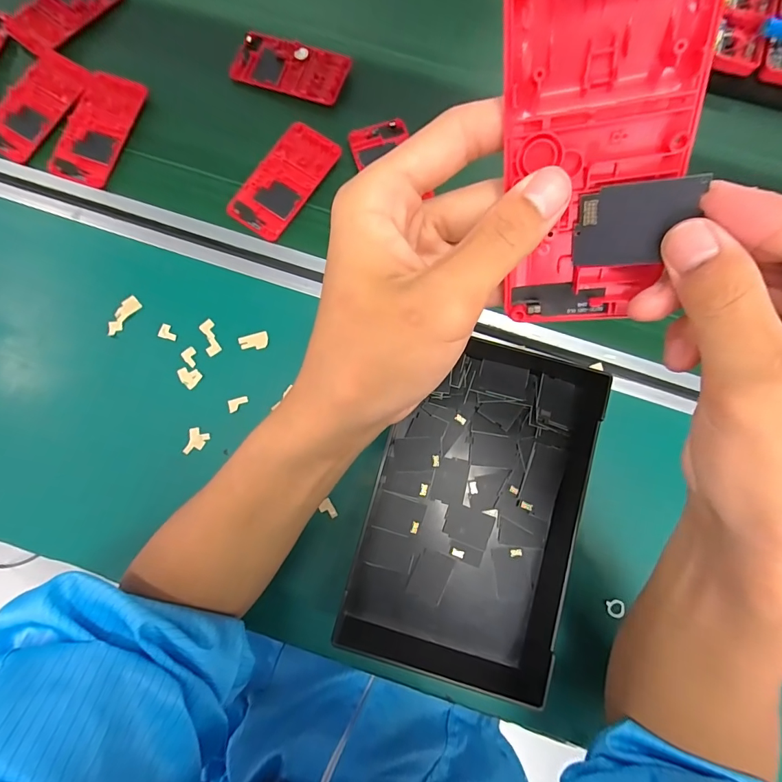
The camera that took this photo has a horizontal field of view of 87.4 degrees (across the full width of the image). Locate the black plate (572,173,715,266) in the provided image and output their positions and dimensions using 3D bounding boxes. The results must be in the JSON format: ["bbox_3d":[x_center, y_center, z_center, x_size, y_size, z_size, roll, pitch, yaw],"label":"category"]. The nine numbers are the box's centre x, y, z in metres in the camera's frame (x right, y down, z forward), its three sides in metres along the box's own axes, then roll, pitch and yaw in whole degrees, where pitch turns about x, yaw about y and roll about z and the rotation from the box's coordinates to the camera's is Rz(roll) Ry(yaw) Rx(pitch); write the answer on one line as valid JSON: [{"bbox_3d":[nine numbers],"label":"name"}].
[{"bbox_3d":[0.091,-0.063,0.154,0.039,0.031,0.006,10,43,28],"label":"black plate"}]

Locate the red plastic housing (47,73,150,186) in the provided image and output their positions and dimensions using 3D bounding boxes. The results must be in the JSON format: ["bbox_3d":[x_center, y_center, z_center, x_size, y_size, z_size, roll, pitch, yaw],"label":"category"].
[{"bbox_3d":[-0.306,-0.272,0.426,0.064,0.008,0.123,18,80,4],"label":"red plastic housing"}]

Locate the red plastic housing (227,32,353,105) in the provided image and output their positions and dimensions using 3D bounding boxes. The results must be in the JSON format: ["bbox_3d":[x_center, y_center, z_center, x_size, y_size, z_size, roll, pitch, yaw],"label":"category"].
[{"bbox_3d":[-0.107,-0.348,0.439,0.125,0.013,0.062,20,80,5],"label":"red plastic housing"}]

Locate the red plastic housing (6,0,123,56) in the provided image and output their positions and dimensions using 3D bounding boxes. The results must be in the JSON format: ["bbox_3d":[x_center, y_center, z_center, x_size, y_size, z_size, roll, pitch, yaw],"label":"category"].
[{"bbox_3d":[-0.362,-0.424,0.453,0.059,0.012,0.121,44,83,8],"label":"red plastic housing"}]

